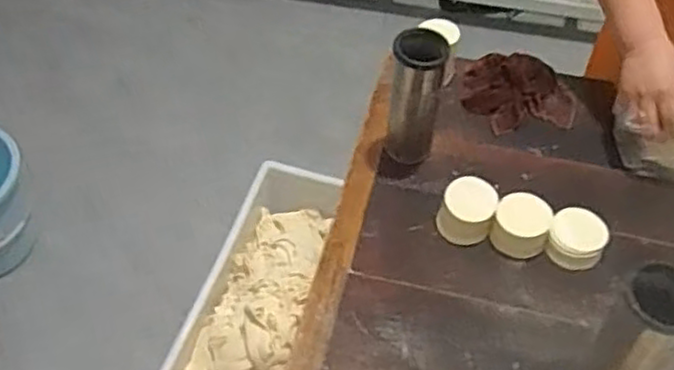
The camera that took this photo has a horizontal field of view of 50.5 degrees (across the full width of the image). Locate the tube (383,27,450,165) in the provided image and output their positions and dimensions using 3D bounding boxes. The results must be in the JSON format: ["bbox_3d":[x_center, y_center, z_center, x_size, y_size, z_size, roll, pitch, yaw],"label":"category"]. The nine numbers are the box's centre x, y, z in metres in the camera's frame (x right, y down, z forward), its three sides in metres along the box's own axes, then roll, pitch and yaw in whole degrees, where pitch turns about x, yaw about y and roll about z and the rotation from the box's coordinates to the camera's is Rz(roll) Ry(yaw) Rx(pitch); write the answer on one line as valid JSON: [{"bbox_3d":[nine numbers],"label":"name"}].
[{"bbox_3d":[0.105,-0.118,0.980,0.073,0.176,0.086,9,51,6],"label":"tube"}]

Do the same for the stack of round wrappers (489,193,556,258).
[{"bbox_3d":[0.241,0.052,0.931,0.073,0.044,0.078,16,52,12],"label":"stack of round wrappers"}]

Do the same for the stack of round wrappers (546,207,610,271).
[{"bbox_3d":[0.313,0.066,0.927,0.069,0.035,0.081,22,54,16],"label":"stack of round wrappers"}]

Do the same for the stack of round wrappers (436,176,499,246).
[{"bbox_3d":[0.174,0.033,0.952,0.076,0.050,0.082,18,53,13],"label":"stack of round wrappers"}]

